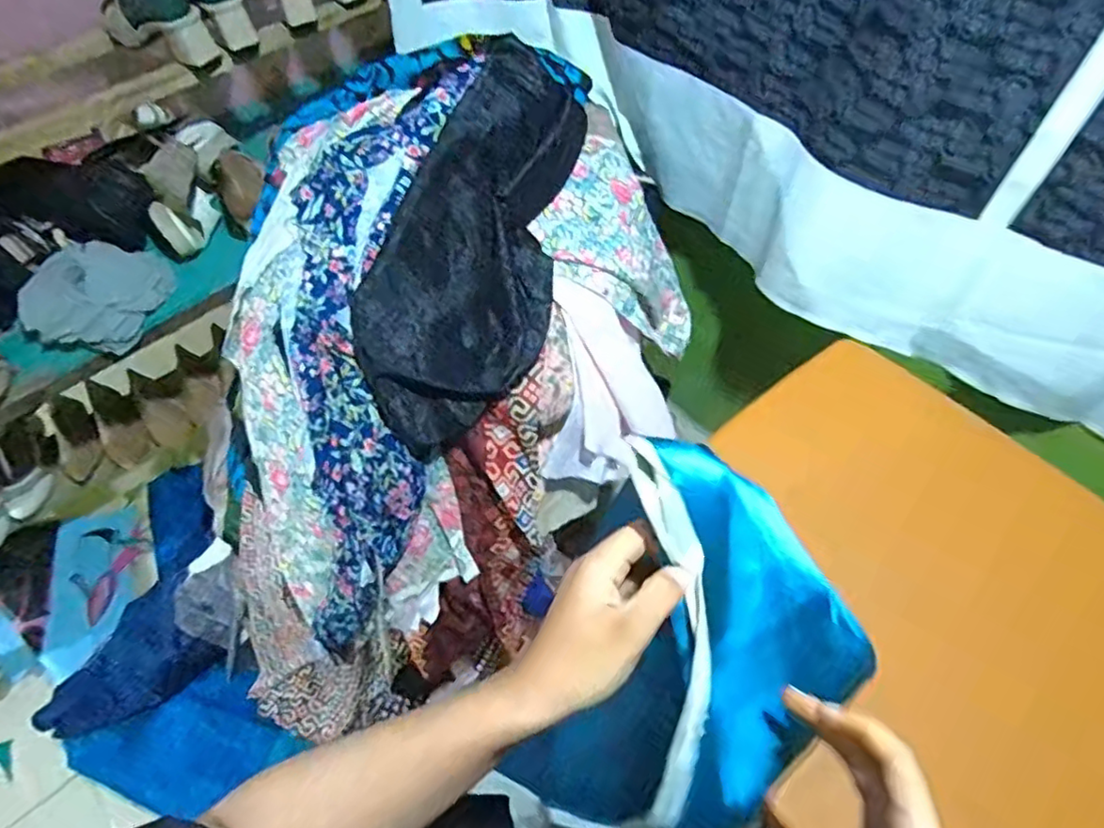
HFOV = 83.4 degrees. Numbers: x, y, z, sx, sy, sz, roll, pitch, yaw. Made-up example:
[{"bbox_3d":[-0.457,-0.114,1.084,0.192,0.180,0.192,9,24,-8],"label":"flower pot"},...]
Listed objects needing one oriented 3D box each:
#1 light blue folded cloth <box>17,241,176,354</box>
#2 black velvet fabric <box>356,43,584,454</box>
[{"bbox_3d":[-0.702,-0.178,0.951,0.170,0.086,0.164,11,59,8],"label":"light blue folded cloth"},{"bbox_3d":[-0.090,-0.215,0.757,0.223,0.090,0.526,24,76,-32],"label":"black velvet fabric"}]

